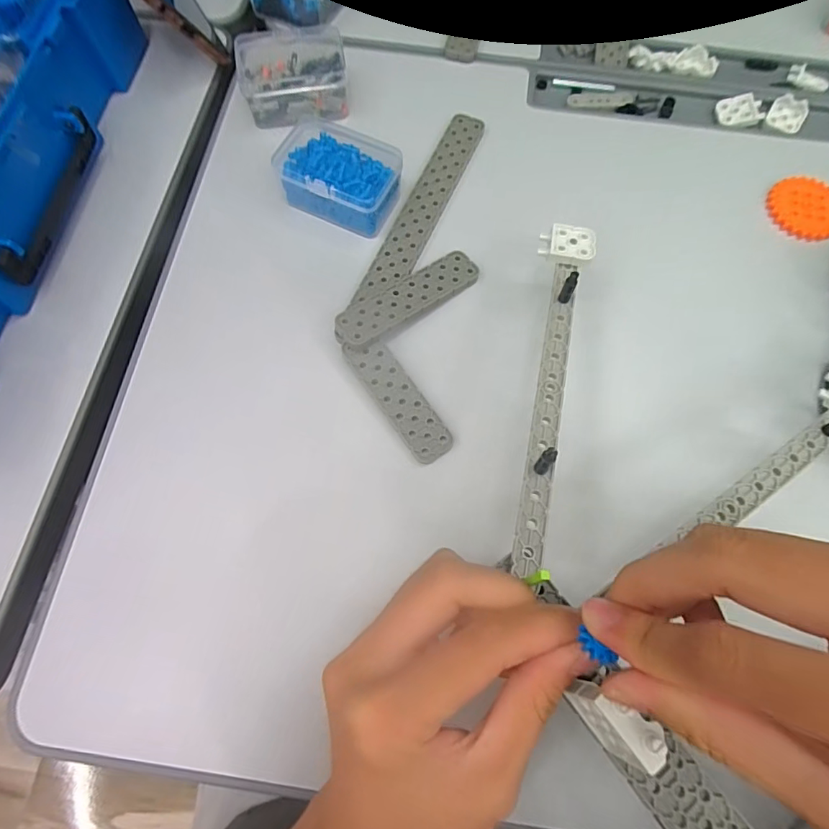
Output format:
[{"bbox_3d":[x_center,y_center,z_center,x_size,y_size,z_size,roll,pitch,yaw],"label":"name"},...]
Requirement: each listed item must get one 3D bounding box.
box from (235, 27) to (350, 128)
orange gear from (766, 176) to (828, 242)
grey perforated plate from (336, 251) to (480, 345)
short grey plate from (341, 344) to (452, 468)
[{"bbox_3d":[-0.087,-0.244,0.353,0.074,0.034,0.052,-10,72,-4],"label":"box"},{"bbox_3d":[0.272,-0.143,0.338,0.049,0.007,0.049,0,72,0],"label":"orange gear"},{"bbox_3d":[-0.003,-0.074,0.304,0.097,0.004,0.028,-34,74,-19],"label":"grey perforated plate"},{"bbox_3d":[-0.010,-0.010,0.284,0.023,0.004,0.083,-35,80,-8],"label":"short grey plate"}]

